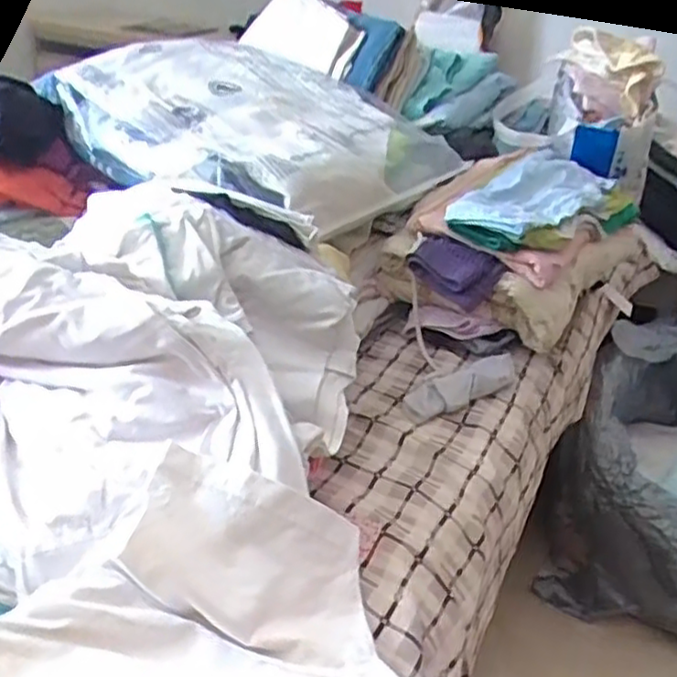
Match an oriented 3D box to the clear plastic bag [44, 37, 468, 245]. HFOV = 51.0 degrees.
[{"bbox_3d":[-0.129,-0.305,1.011,0.537,0.152,0.384,28,36,34],"label":"clear plastic bag"}]

